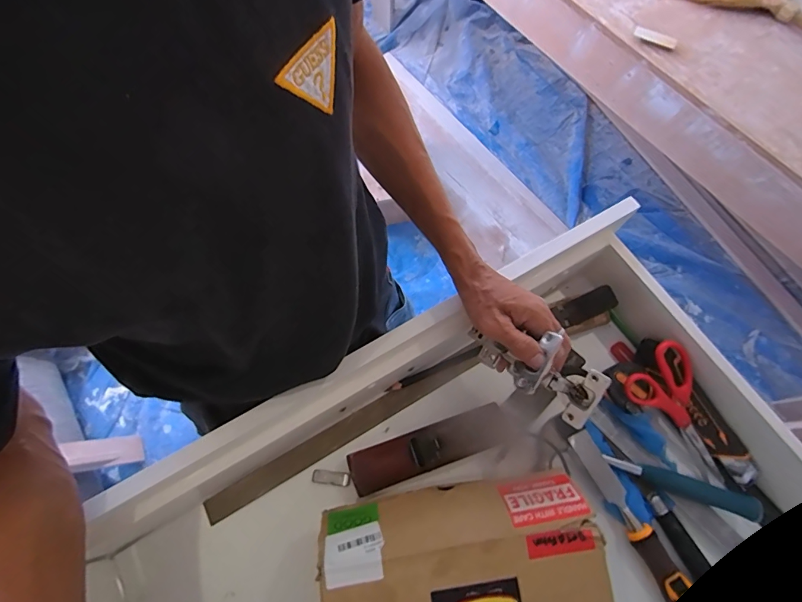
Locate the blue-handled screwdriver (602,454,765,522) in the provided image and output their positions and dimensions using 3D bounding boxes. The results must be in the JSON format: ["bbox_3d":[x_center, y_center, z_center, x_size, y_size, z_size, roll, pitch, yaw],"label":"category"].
[{"bbox_3d":[0.331,0.217,0.492,0.177,0.017,0.022,19,70,7],"label":"blue-handled screwdriver"}]

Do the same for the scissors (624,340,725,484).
[{"bbox_3d":[0.349,0.147,0.518,0.081,0.024,0.184,-30,93,-11],"label":"scissors"}]

